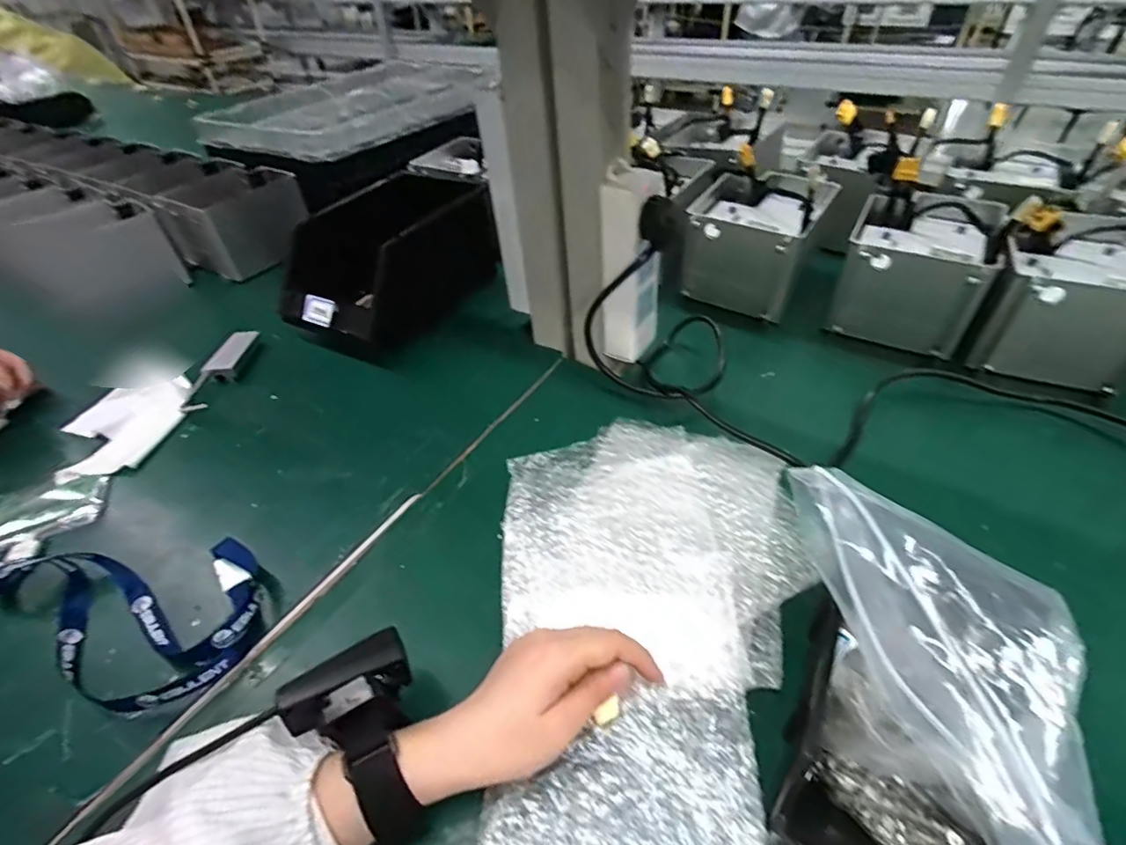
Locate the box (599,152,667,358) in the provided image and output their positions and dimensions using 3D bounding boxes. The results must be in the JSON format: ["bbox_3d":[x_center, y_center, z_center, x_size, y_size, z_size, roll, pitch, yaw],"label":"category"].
[{"bbox_3d":[0.063,-0.140,0.497,0.033,0.168,0.054,30,53,31],"label":"box"}]

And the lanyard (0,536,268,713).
[{"bbox_3d":[-0.320,0.126,0.408,0.219,0.031,0.122,17,48,23],"label":"lanyard"}]

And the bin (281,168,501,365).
[{"bbox_3d":[-0.216,-0.193,0.658,0.155,0.119,0.222,21,49,25],"label":"bin"}]

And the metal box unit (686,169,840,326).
[{"bbox_3d":[0.224,-0.214,0.647,0.136,0.126,0.165,17,48,24],"label":"metal box unit"}]

